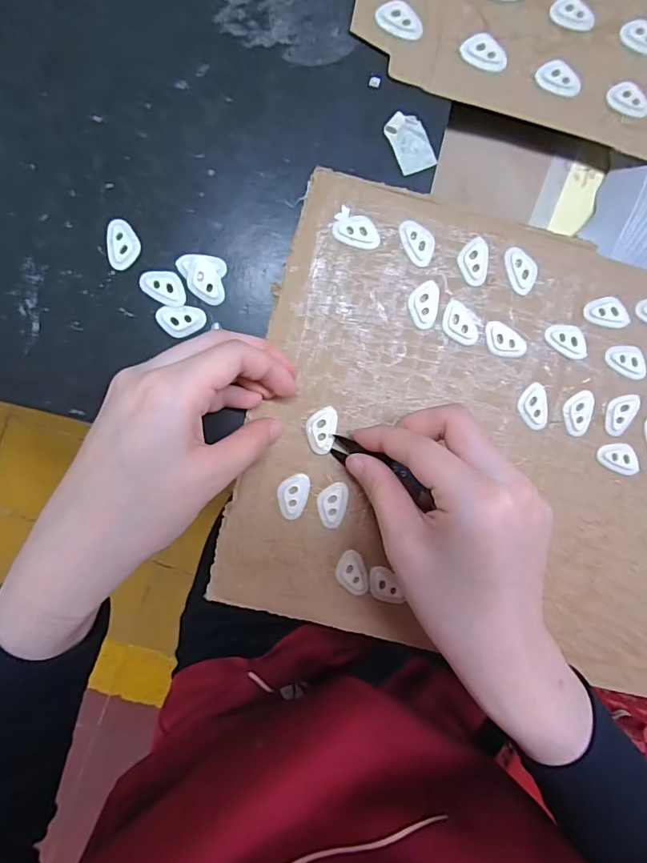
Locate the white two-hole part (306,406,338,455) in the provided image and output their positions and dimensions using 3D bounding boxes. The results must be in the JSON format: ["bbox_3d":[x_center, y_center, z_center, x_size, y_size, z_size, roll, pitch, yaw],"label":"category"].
[{"bbox_3d":[-0.001,-0.001,0.264,0.016,0.004,0.026,10,91,-5],"label":"white two-hole part"}]

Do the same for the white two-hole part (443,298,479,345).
[{"bbox_3d":[0.076,-0.059,0.263,0.016,0.004,0.026,-38,94,-3],"label":"white two-hole part"}]

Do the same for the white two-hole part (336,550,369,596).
[{"bbox_3d":[0.016,0.081,0.270,0.016,0.004,0.026,-21,93,-4],"label":"white two-hole part"}]

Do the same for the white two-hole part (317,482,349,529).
[{"bbox_3d":[0.005,0.041,0.267,0.016,0.004,0.025,14,90,-5],"label":"white two-hole part"}]

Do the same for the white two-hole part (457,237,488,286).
[{"bbox_3d":[0.083,-0.094,0.262,0.016,0.004,0.025,1,91,-4],"label":"white two-hole part"}]

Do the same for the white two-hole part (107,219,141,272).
[{"bbox_3d":[-0.108,-0.101,0.256,0.017,0.004,0.025,-8,92,-4],"label":"white two-hole part"}]

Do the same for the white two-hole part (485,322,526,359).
[{"bbox_3d":[0.101,-0.050,0.264,0.026,0.004,0.016,26,89,-5],"label":"white two-hole part"}]

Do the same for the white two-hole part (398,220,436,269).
[{"bbox_3d":[0.052,-0.104,0.261,0.017,0.004,0.026,-28,93,-3],"label":"white two-hole part"}]

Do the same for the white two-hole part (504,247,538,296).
[{"bbox_3d":[0.110,-0.089,0.263,0.015,0.004,0.025,-24,93,-3],"label":"white two-hole part"}]

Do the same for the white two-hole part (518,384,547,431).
[{"bbox_3d":[0.118,-0.014,0.268,0.015,0.004,0.025,-6,92,-4],"label":"white two-hole part"}]

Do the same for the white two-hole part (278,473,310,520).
[{"bbox_3d":[-0.016,0.037,0.265,0.017,0.004,0.025,-1,91,-4],"label":"white two-hole part"}]

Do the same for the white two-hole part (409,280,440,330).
[{"bbox_3d":[0.056,-0.070,0.262,0.016,0.004,0.026,8,91,-5],"label":"white two-hole part"}]

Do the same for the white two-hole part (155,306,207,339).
[{"bbox_3d":[-0.078,-0.060,0.260,0.026,0.004,0.017,2,91,-4],"label":"white two-hole part"}]

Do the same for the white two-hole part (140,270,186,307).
[{"bbox_3d":[-0.086,-0.079,0.259,0.026,0.004,0.016,37,88,-4],"label":"white two-hole part"}]

